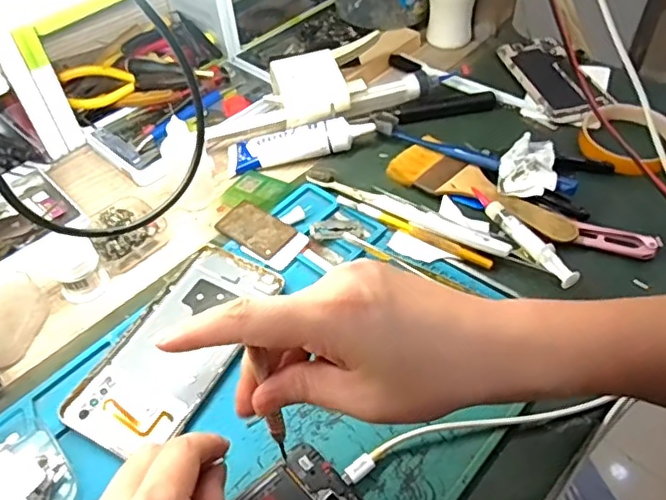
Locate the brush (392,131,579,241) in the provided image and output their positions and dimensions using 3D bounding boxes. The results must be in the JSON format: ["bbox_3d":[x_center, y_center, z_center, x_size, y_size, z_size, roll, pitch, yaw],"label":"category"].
[{"bbox_3d":[0.118,-0.044,0.487,0.058,0.013,0.161,-34,55,-24],"label":"brush"}]

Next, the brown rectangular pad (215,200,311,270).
[{"bbox_3d":[-0.059,-0.013,0.470,0.075,0.007,0.040,28,55,25],"label":"brown rectangular pad"}]

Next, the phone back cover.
[{"bbox_3d":[-0.105,0.062,0.402,0.075,0.012,0.160,23,54,14],"label":"phone back cover"}]

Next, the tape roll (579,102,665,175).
[{"bbox_3d":[0.265,-0.101,0.530,0.080,0.022,0.087,-1,48,1],"label":"tape roll"}]

